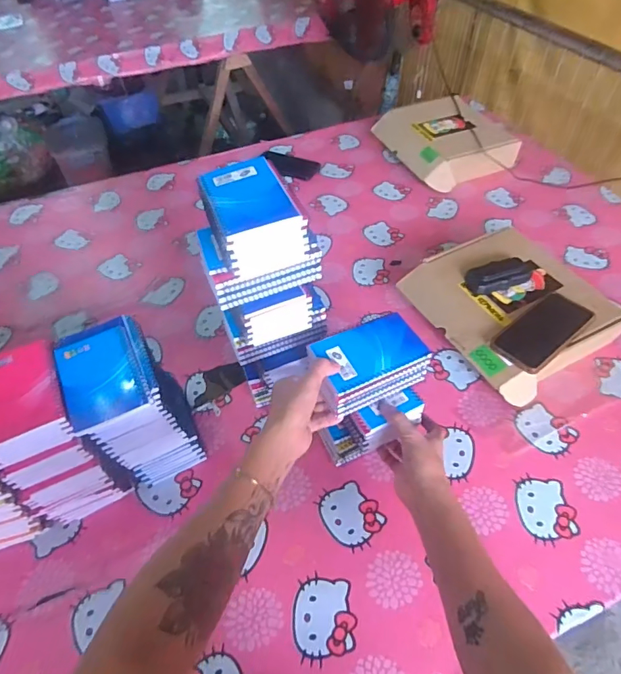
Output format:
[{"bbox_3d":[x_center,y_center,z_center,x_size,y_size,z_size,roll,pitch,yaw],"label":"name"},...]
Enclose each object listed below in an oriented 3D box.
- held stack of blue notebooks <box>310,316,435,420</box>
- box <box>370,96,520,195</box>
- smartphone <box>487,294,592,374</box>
[{"bbox_3d":[0.076,0.034,0.609,0.138,0.054,0.091,-21,51,-15],"label":"held stack of blue notebooks"},{"bbox_3d":[0.333,-0.477,1.154,0.268,0.086,0.302,-15,51,-11],"label":"box"},{"bbox_3d":[0.355,-0.011,0.714,0.155,0.011,0.077,-36,50,-16],"label":"smartphone"}]

